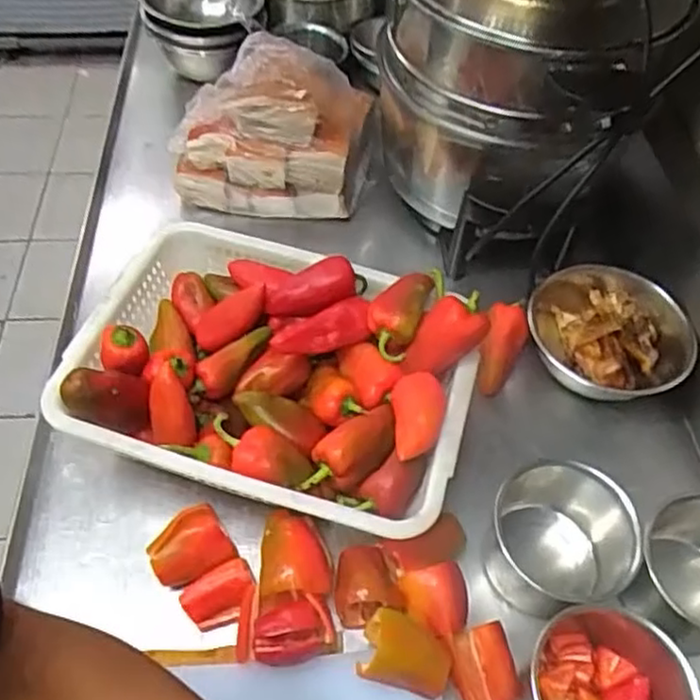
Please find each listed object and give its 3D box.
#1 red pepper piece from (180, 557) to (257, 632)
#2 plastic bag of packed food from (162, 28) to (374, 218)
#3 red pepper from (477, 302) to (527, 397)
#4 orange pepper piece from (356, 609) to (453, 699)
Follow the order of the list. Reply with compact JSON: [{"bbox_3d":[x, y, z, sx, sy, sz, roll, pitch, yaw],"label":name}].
[{"bbox_3d":[-0.109,0.209,0.581,0.060,0.031,0.041,-25,58,-21],"label":"red pepper piece"},{"bbox_3d":[-0.095,-0.296,0.876,0.222,0.174,0.168,10,53,3],"label":"plastic bag of packed food"},{"bbox_3d":[0.162,0.001,0.748,0.044,0.052,0.096,21,54,11],"label":"red pepper"},{"bbox_3d":[0.043,0.232,0.526,0.065,0.031,0.049,15,53,8],"label":"orange pepper piece"}]

